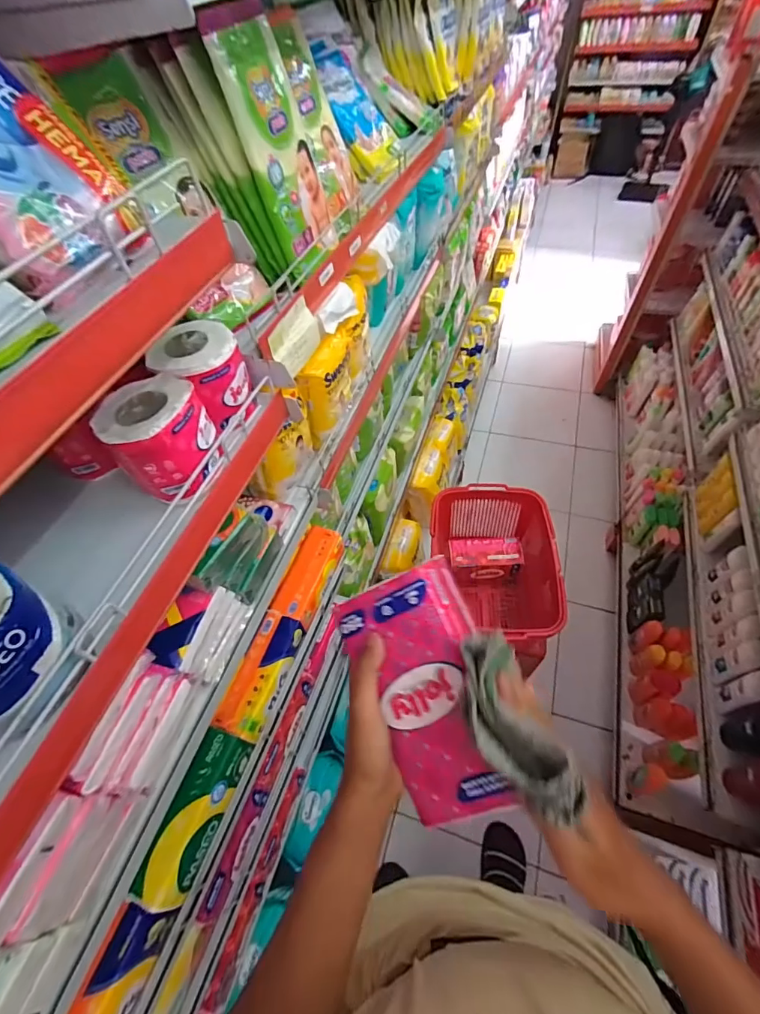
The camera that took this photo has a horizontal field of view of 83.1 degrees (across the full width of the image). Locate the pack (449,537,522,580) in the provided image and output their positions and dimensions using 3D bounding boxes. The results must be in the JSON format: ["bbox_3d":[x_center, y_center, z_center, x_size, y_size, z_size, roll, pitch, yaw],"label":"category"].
[{"bbox_3d":[0.286,0.145,1.174,0.183,0.107,0.103,-4,54,2],"label":"pack"}]

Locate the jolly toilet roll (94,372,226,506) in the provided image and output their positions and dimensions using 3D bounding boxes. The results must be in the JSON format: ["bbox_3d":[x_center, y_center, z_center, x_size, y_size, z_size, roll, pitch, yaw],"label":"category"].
[{"bbox_3d":[-0.213,-0.067,0.423,0.082,0.082,0.087,-3,54,4],"label":"jolly toilet roll"}]

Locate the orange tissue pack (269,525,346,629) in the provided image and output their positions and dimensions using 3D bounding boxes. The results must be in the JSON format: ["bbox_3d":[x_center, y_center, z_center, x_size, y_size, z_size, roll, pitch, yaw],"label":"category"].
[{"bbox_3d":[-0.124,0.118,0.751,0.068,0.043,0.175,11,56,13],"label":"orange tissue pack"}]

